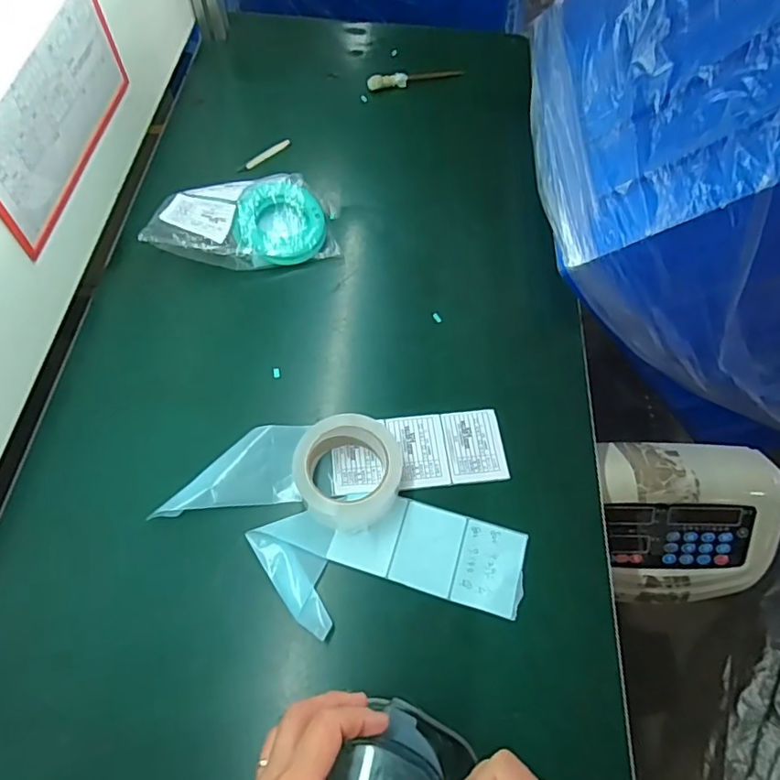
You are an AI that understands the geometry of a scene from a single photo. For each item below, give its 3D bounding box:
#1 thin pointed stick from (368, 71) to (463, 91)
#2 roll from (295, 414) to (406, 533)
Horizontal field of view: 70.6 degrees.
[{"bbox_3d":[0.041,-0.500,0.888,0.154,0.017,0.018,-6,62,-6],"label":"thin pointed stick"},{"bbox_3d":[-0.040,0.082,0.547,0.104,0.049,0.100,1,61,-2],"label":"roll"}]

